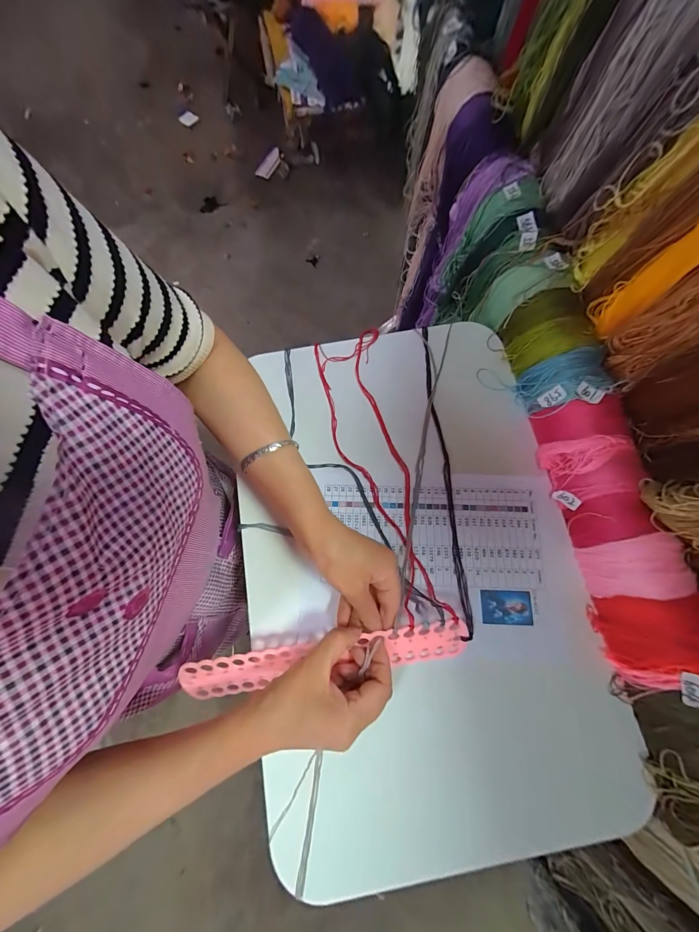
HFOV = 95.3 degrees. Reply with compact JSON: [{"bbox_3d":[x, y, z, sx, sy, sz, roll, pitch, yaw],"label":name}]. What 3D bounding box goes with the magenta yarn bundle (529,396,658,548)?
[{"bbox_3d":[0.275,0.009,0.374,0.083,0.066,0.155,-2,75,0],"label":"magenta yarn bundle"}]

